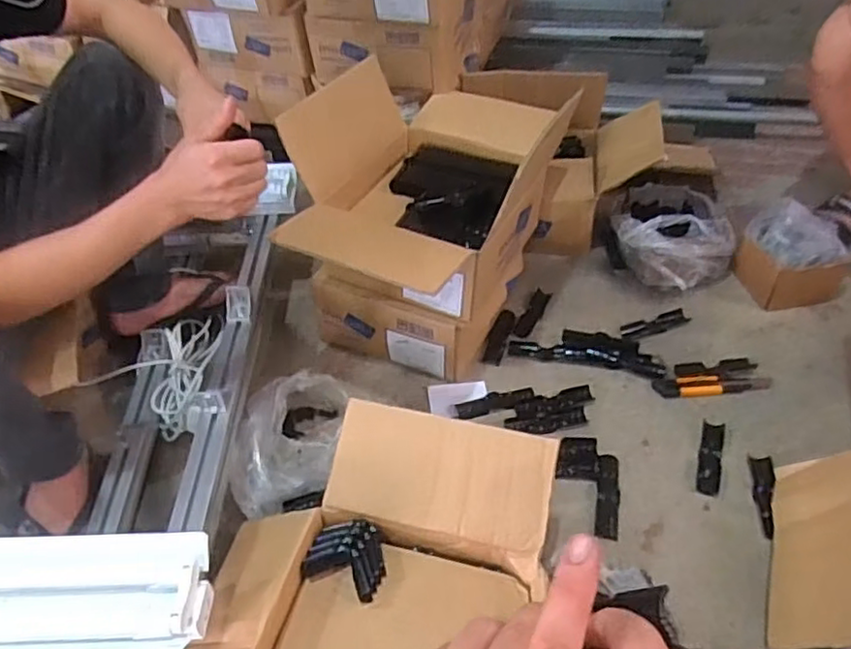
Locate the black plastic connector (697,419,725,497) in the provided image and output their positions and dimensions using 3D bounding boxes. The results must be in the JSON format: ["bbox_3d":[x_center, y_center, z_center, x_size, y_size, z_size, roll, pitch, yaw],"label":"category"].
[{"bbox_3d":[0.410,0.191,0.942,0.030,0.015,0.120,13,44,16],"label":"black plastic connector"}]

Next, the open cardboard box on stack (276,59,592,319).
[{"bbox_3d":[-0.001,-0.243,1.081,0.347,0.230,0.551,17,47,20],"label":"open cardboard box on stack"}]

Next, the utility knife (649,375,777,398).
[{"bbox_3d":[0.457,0.095,1.041,0.179,0.019,0.044,-5,42,-3],"label":"utility knife"}]

